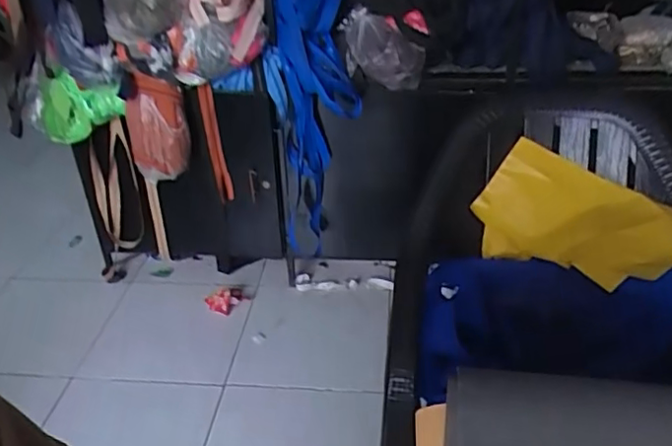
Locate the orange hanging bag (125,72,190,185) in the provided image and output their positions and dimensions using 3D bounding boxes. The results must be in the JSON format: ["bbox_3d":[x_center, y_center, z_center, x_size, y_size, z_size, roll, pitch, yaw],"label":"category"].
[{"bbox_3d":[-0.443,-0.220,1.494,0.156,0.275,0.039,9,29,10],"label":"orange hanging bag"}]

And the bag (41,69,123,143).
[{"bbox_3d":[-0.637,-0.284,1.532,0.223,0.168,0.043,4,30,7],"label":"bag"}]

